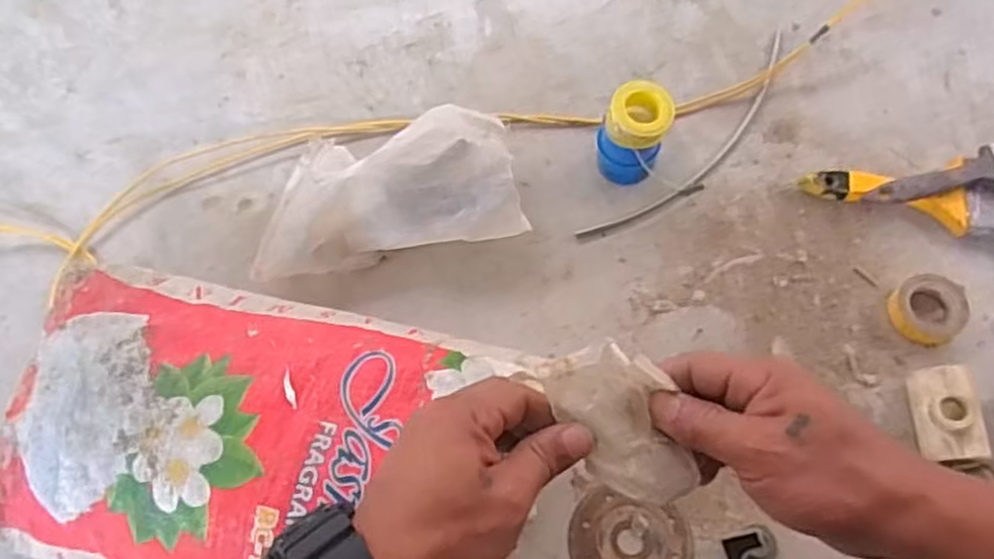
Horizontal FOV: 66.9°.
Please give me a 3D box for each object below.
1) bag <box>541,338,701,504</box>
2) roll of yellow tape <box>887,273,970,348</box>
[{"bbox_3d":[0.063,0.072,0.373,0.052,0.022,0.085,-29,92,-13],"label":"bag"},{"bbox_3d":[0.353,0.022,0.613,0.063,0.021,0.055,-40,70,-11],"label":"roll of yellow tape"}]

